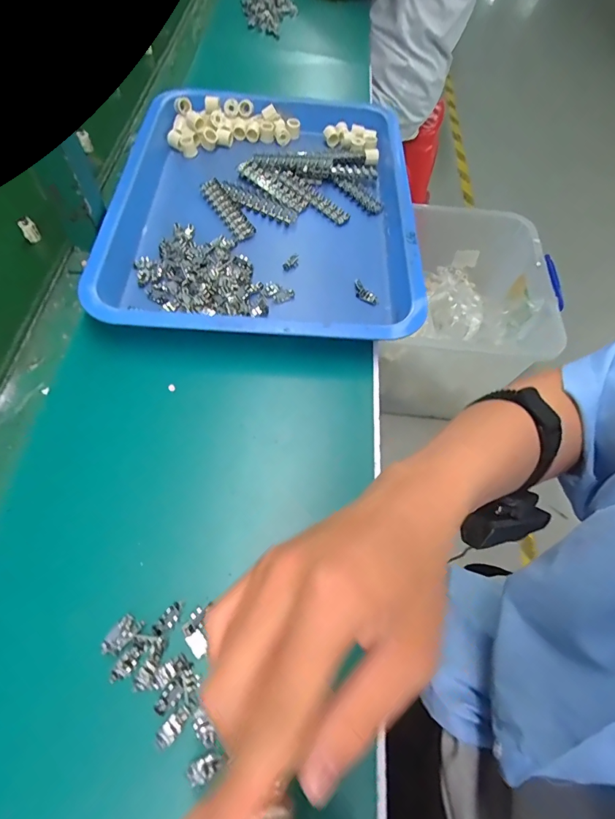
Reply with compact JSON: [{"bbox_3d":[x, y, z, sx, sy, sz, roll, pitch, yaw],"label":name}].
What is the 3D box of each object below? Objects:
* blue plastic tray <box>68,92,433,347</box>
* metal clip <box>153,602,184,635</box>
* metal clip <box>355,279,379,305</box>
[{"bbox_3d":[-0.049,-0.265,0.505,0.346,0.034,0.454,2,61,-3],"label":"blue plastic tray"},{"bbox_3d":[-0.100,0.152,0.300,0.012,0.004,0.024,31,63,12],"label":"metal clip"},{"bbox_3d":[0.063,-0.129,0.457,0.035,0.007,0.017,45,69,4],"label":"metal clip"}]

